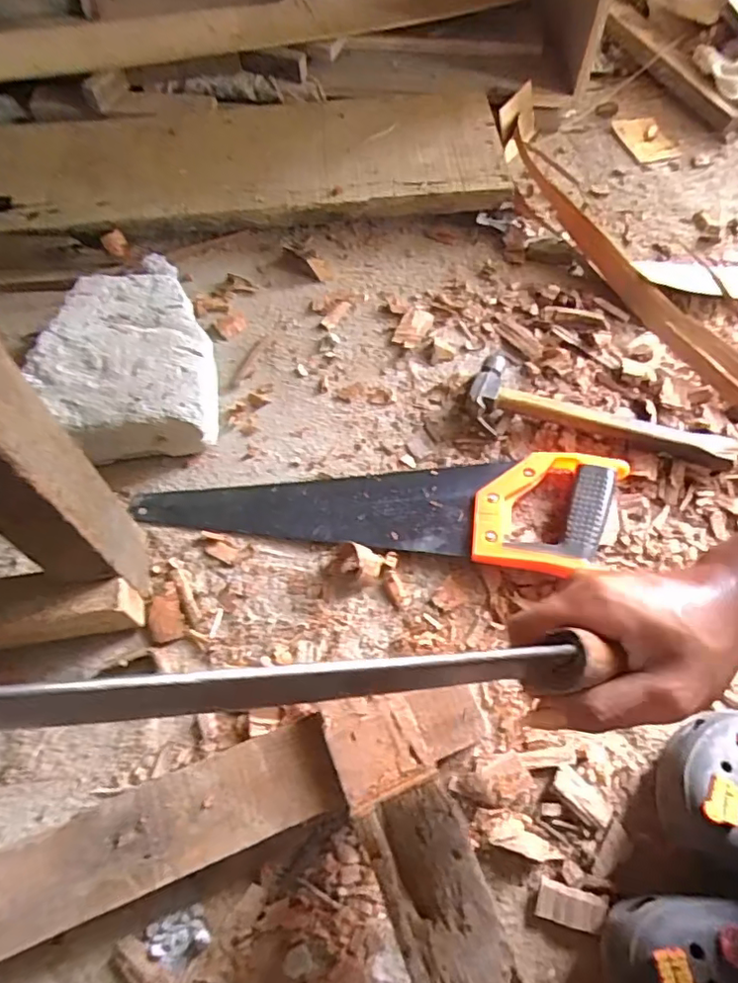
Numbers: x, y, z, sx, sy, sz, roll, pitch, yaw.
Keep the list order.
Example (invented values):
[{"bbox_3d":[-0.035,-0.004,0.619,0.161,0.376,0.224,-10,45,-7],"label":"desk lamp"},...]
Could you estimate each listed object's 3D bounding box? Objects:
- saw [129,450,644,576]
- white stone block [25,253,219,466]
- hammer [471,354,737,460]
[{"bbox_3d":[0.004,0.003,0.517,0.413,0.031,0.111,6,61,3],"label":"saw"},{"bbox_3d":[-0.235,-0.149,0.580,0.160,0.067,0.251,-8,61,-5],"label":"white stone block"},{"bbox_3d":[0.223,-0.085,0.569,0.240,0.026,0.088,10,61,5],"label":"hammer"}]

